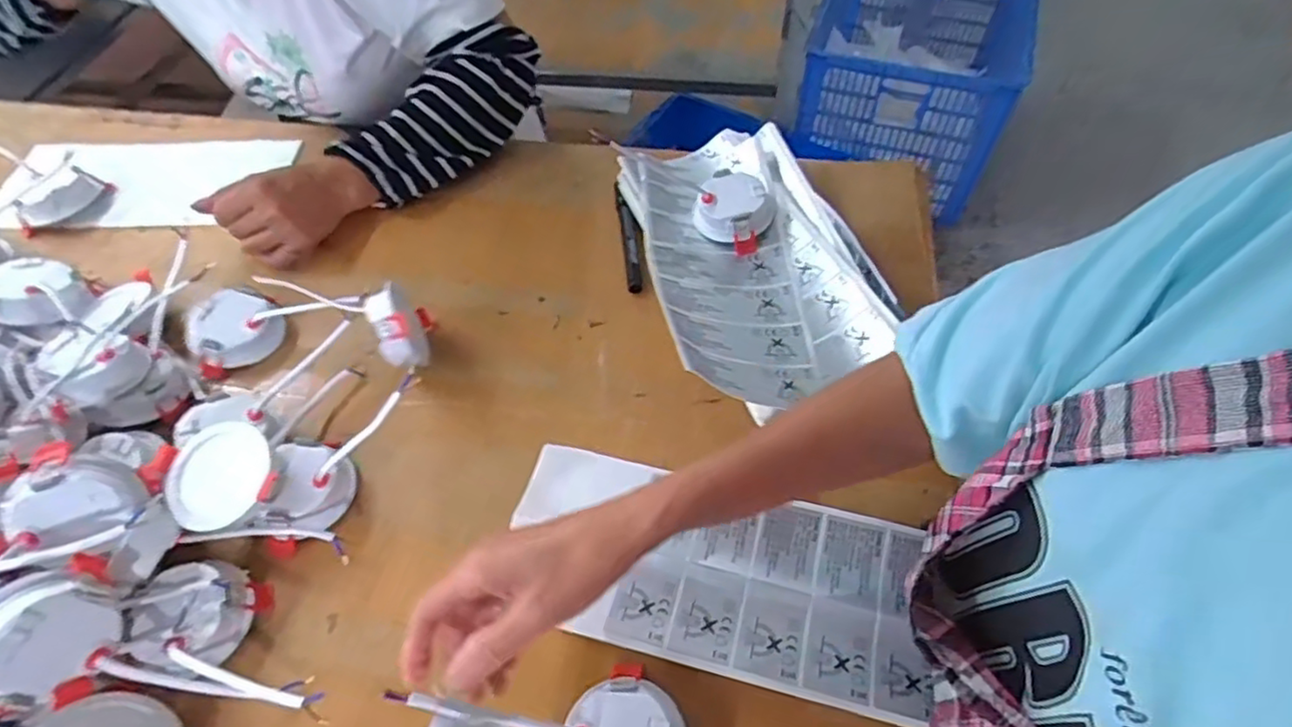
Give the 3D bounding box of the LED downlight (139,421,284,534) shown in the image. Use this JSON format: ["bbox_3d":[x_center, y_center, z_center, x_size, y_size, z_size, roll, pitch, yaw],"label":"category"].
[{"bbox_3d":[-0.292,0.080,0.458,0.074,0.033,0.067,-29,77,-11],"label":"LED downlight"}]

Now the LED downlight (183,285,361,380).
[{"bbox_3d":[-0.316,-0.044,0.562,0.143,0.039,0.071,-18,56,-11],"label":"LED downlight"}]

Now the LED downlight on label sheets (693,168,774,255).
[{"bbox_3d":[0.081,-0.141,0.594,0.064,0.033,0.062,25,59,18],"label":"LED downlight on label sheets"}]

